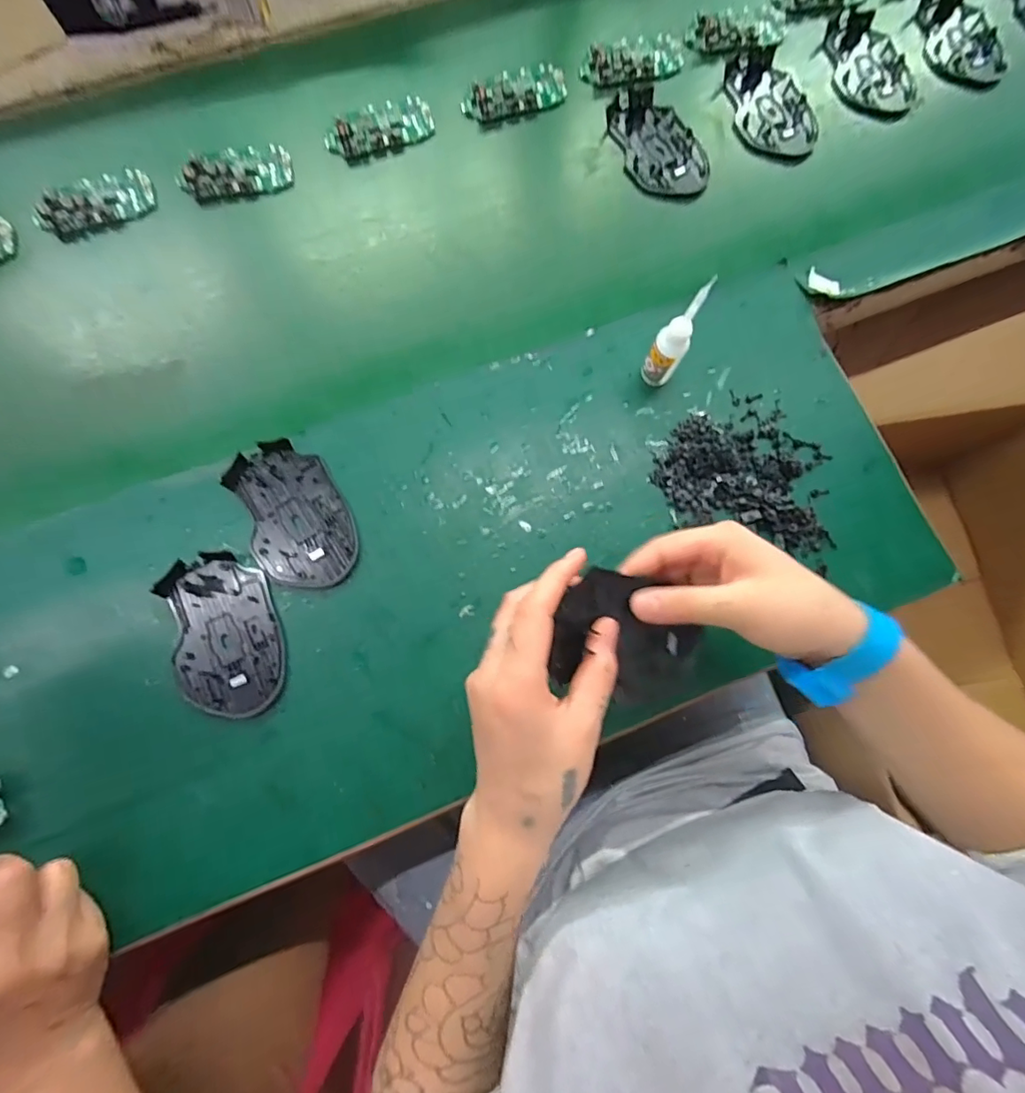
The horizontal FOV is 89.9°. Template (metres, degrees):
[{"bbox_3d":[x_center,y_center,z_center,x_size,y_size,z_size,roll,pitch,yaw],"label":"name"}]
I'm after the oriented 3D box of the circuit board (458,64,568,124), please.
[{"bbox_3d":[0.002,-0.427,0.485,0.100,0.011,0.045,-21,78,-6],"label":"circuit board"}]

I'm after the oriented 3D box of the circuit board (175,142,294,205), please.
[{"bbox_3d":[-0.247,-0.333,0.456,0.097,0.016,0.046,-16,78,-5],"label":"circuit board"}]

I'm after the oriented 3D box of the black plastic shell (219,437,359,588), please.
[{"bbox_3d":[-0.162,-0.024,0.380,0.071,0.012,0.114,-25,79,-7],"label":"black plastic shell"}]

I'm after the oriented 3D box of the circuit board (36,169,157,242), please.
[{"bbox_3d":[-0.363,-0.298,0.446,0.096,0.011,0.047,-22,78,-6],"label":"circuit board"}]

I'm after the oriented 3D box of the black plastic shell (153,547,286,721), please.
[{"bbox_3d":[-0.204,0.062,0.362,0.071,0.010,0.114,-20,78,-6],"label":"black plastic shell"}]

